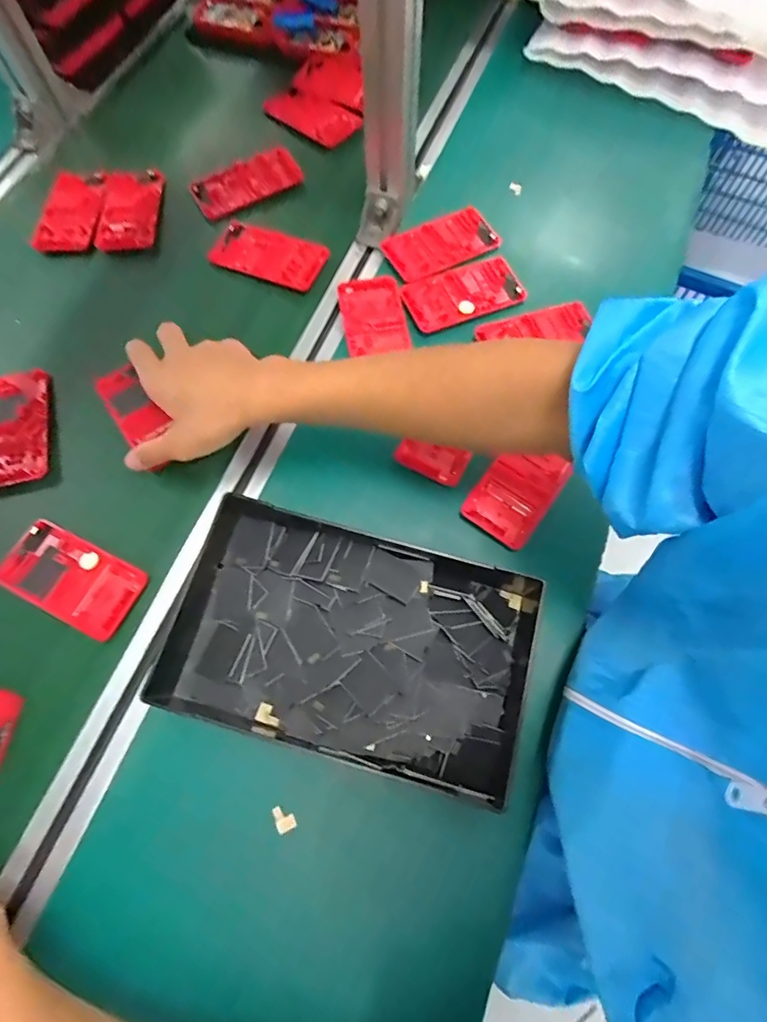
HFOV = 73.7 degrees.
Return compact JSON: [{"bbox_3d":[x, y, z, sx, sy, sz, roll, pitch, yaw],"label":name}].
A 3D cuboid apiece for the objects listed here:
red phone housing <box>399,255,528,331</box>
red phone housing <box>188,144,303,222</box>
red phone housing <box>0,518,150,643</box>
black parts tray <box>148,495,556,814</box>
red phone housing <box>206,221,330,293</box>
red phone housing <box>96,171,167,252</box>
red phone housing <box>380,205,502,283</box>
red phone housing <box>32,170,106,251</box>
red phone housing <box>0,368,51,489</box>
[{"bbox_3d":[0.082,-0.226,0.528,0.120,0.013,0.063,-22,70,-7],"label":"red phone housing"},{"bbox_3d":[-0.158,-0.380,0.587,0.121,0.010,0.065,-26,71,-9],"label":"red phone housing"},{"bbox_3d":[-0.262,0.055,0.427,0.123,0.011,0.062,25,72,10],"label":"red phone housing"},{"bbox_3d":[-0.024,0.096,0.394,0.270,0.038,0.166,14,70,6],"label":"black parts tray"},{"bbox_3d":[-0.124,-0.279,0.551,0.125,0.009,0.065,20,71,8],"label":"red phone housing"},{"bbox_3d":[-0.283,-0.337,0.572,0.066,0.011,0.119,-3,69,0],"label":"red phone housing"},{"bbox_3d":[0.063,-0.287,0.547,0.117,0.006,0.065,-30,72,-10],"label":"red phone housing"},{"bbox_3d":[-0.351,-0.341,0.574,0.066,0.006,0.117,-2,69,0],"label":"red phone housing"},{"bbox_3d":[-0.345,-0.077,0.479,0.064,0.009,0.120,-14,70,-4],"label":"red phone housing"}]

